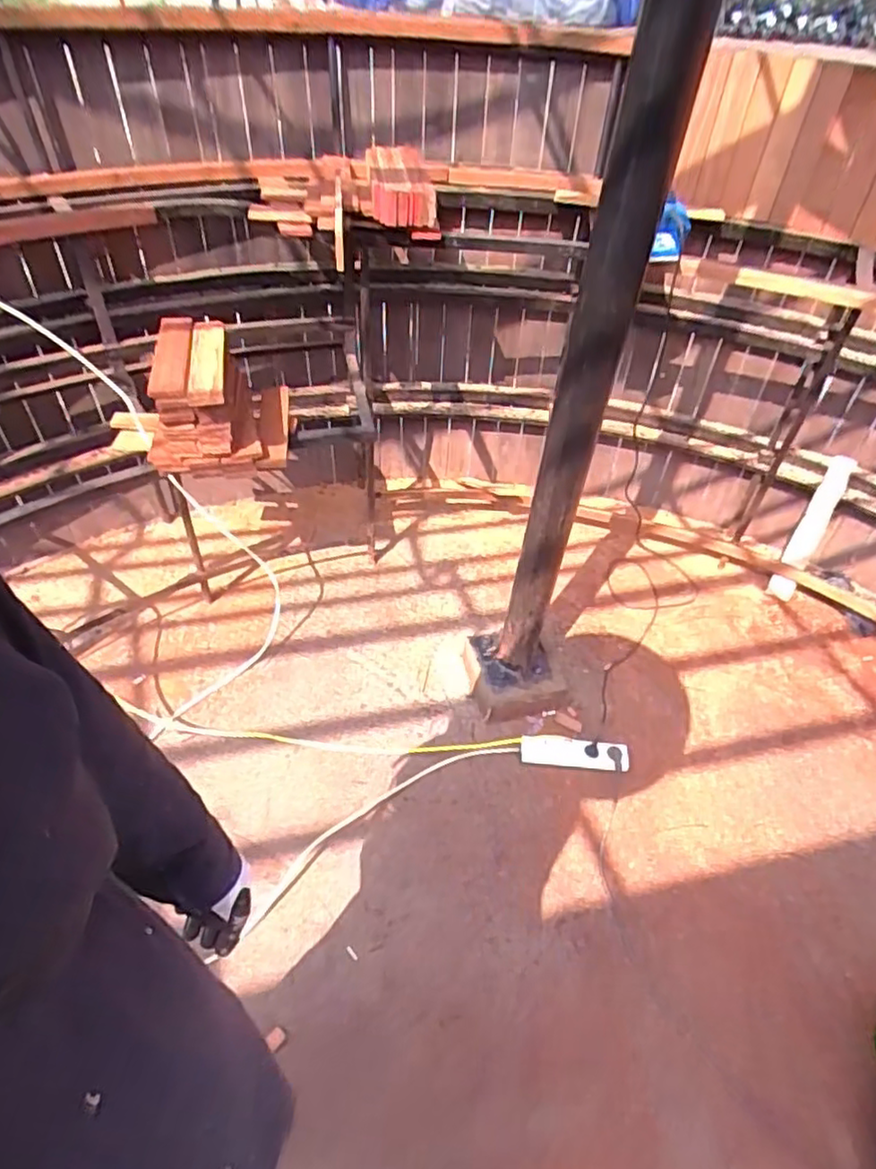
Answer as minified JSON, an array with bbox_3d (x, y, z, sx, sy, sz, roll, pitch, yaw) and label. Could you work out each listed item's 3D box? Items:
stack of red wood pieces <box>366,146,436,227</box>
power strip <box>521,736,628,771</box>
[{"bbox_3d":[-0.086,-0.920,1.515,0.153,0.081,0.354,-1,47,-5],"label":"stack of red wood pieces"},{"bbox_3d":[0.311,0.380,1.485,0.239,0.030,0.065,7,47,2],"label":"power strip"}]

